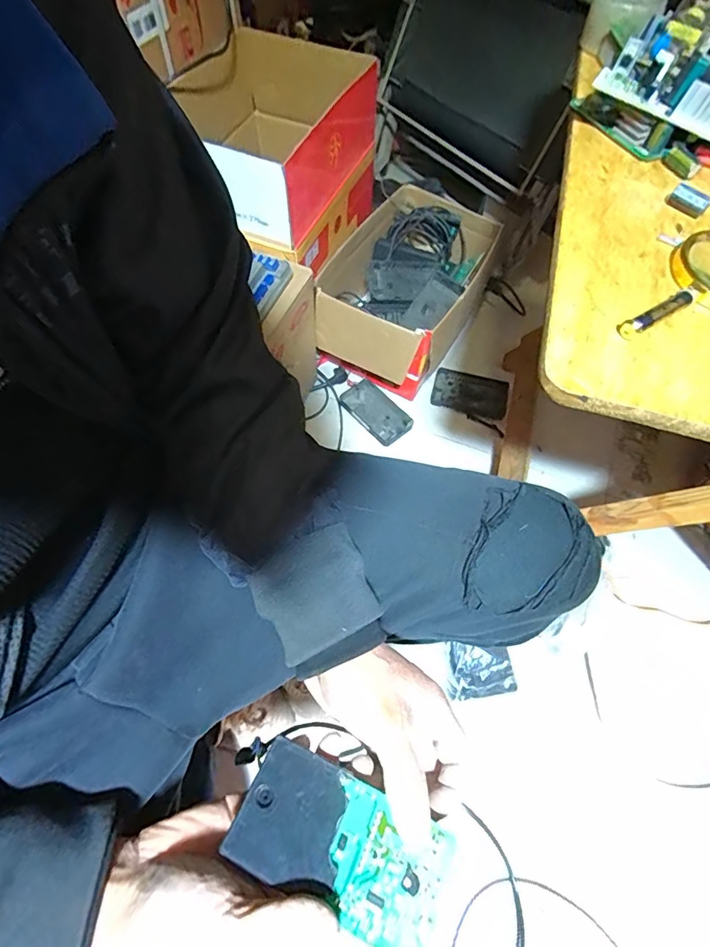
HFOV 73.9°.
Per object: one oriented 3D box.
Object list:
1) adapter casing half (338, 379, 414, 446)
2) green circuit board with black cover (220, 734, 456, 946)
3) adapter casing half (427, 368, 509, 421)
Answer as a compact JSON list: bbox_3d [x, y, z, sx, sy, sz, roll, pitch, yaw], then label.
[{"bbox_3d":[0.044,-0.129,0.995,0.080,0.014,0.151,-45,76,1],"label":"adapter casing half"},{"bbox_3d":[-0.009,0.219,0.278,0.125,0.014,0.065,23,64,17],"label":"green circuit board with black cover"},{"bbox_3d":[0.251,-0.178,1.031,0.163,0.017,0.108,17,63,7],"label":"adapter casing half"}]

